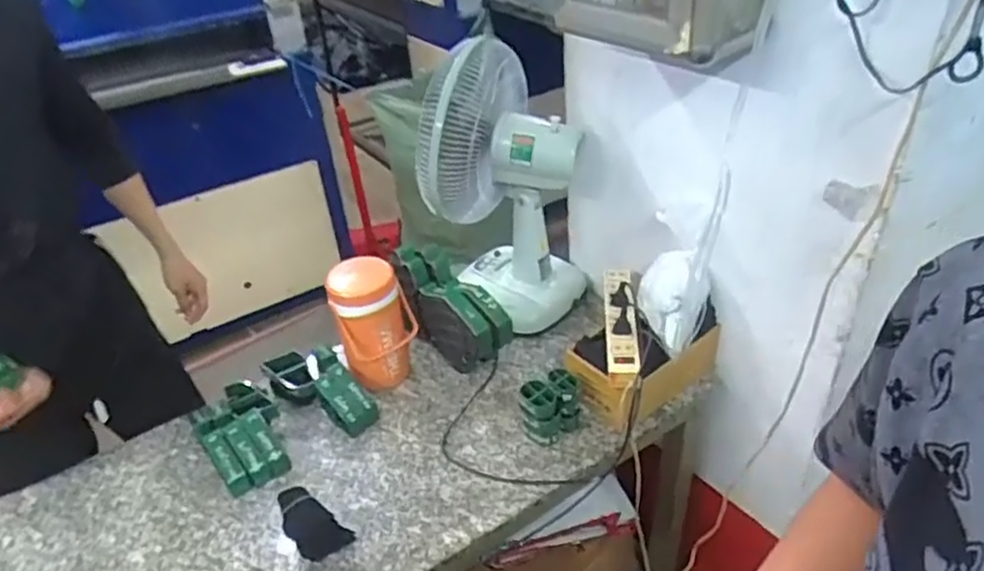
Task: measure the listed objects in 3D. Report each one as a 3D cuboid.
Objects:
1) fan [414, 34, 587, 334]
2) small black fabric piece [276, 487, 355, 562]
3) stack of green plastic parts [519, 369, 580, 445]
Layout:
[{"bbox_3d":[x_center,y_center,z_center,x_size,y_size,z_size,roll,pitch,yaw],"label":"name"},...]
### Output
[{"bbox_3d":[0.011,-0.186,1.304,0.278,0.470,0.288,-4,36,3],"label":"fan"},{"bbox_3d":[-0.279,0.361,1.033,0.120,0.072,0.065,17,41,28],"label":"small black fabric piece"},{"bbox_3d":[0.103,0.211,1.180,0.106,0.106,0.069,-28,41,-28],"label":"stack of green plastic parts"}]

